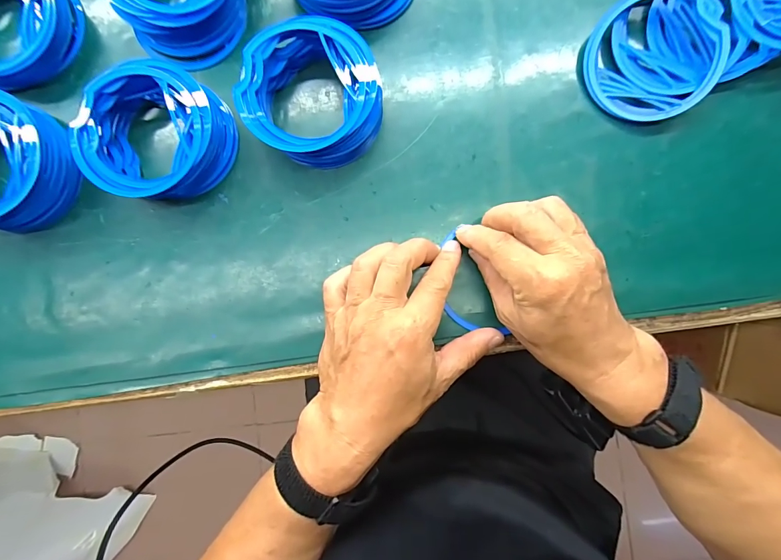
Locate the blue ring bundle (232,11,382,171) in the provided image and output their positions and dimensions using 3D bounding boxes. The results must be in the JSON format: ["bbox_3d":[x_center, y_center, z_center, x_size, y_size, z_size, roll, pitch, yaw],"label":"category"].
[{"bbox_3d":[-0.059,-0.139,0.290,0.100,0.037,0.100,0,89,0],"label":"blue ring bundle"}]

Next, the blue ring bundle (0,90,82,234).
[{"bbox_3d":[-0.300,-0.088,0.290,0.097,0.038,0.102,23,89,1],"label":"blue ring bundle"}]

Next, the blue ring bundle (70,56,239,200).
[{"bbox_3d":[-0.178,-0.110,0.289,0.098,0.038,0.098,0,89,0],"label":"blue ring bundle"}]

